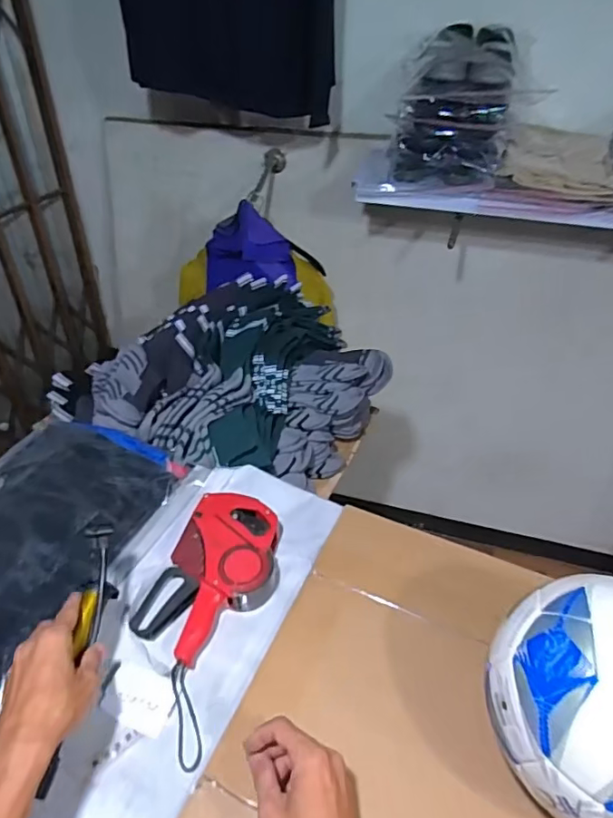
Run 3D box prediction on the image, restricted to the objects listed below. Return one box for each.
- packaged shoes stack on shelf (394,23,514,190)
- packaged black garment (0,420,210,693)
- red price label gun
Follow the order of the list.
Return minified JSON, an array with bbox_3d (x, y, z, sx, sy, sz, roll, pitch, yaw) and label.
[{"bbox_3d":[0.323,-0.658,1.161,0.229,0.268,0.172,7,40,7],"label":"packaged shoes stack on shelf"},{"bbox_3d":[-0.379,0.161,0.727,0.284,0.052,0.405,19,43,20],"label":"packaged black garment"},{"bbox_3d":[-0.129,0.232,0.652,0.138,0.051,0.288,13,41,14],"label":"red price label gun"}]

